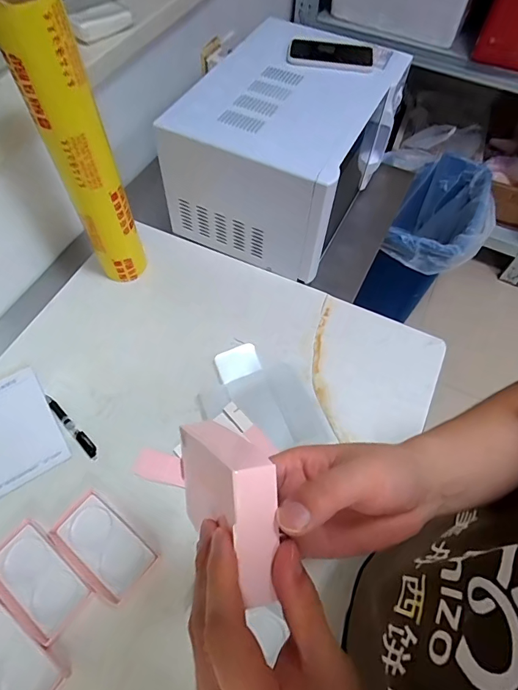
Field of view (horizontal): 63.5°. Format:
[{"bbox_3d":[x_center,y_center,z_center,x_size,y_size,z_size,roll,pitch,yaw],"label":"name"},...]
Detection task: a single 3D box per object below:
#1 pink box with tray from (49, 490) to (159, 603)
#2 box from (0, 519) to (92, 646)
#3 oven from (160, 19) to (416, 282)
[{"bbox_3d":[-0.220,0.281,0.589,0.138,0.021,0.079,36,65,17],"label":"pink box with tray"},{"bbox_3d":[-0.301,0.317,0.568,0.141,0.023,0.082,35,64,17],"label":"box"},{"bbox_3d":[0.060,-0.402,0.853,0.332,0.256,0.425,25,62,11],"label":"oven"}]

